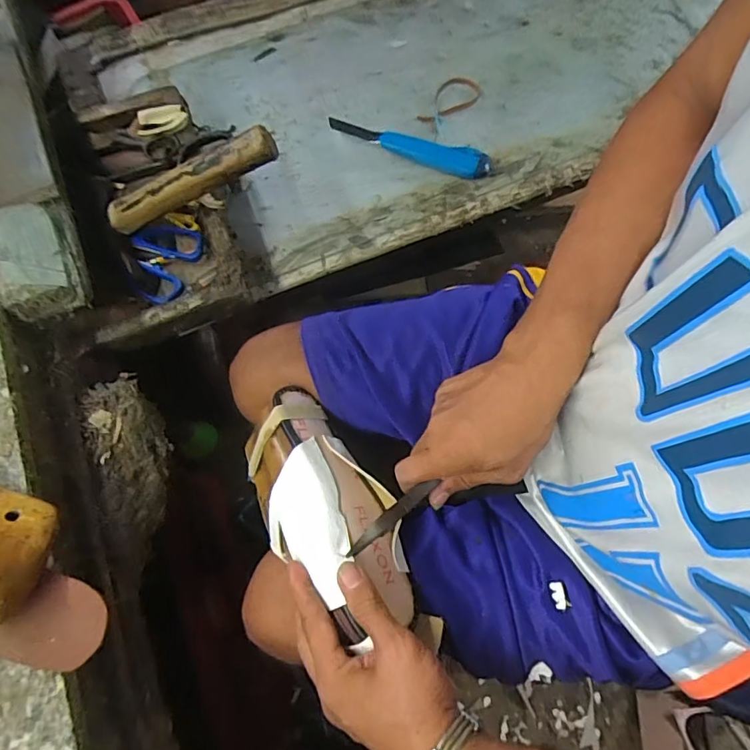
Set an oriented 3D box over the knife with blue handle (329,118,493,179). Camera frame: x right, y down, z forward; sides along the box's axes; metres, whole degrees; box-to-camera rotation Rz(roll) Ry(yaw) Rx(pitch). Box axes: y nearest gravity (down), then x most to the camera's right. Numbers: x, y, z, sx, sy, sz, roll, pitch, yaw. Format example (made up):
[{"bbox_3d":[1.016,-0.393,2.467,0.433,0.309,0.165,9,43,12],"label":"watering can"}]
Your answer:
[{"bbox_3d":[0.047,-0.301,0.658,0.210,0.026,0.036,20,72,9],"label":"knife with blue handle"}]

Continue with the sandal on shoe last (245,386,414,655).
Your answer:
[{"bbox_3d":[-0.044,0.116,0.444,0.103,0.069,0.215,-32,61,-9],"label":"sandal on shoe last"}]

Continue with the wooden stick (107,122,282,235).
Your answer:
[{"bbox_3d":[-0.196,-0.202,0.529,0.198,0.033,0.024,-20,69,15],"label":"wooden stick"}]

